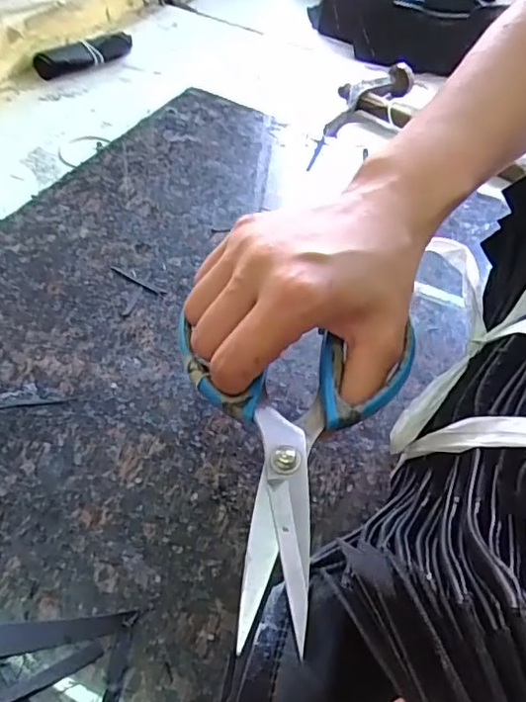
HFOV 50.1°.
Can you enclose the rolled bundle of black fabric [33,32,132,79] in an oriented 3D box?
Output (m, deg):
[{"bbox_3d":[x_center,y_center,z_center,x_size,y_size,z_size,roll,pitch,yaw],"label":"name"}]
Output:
[{"bbox_3d":[-0.189,-0.317,0.604,0.107,0.030,0.032,-27,59,-26],"label":"rolled bundle of black fabric"}]

